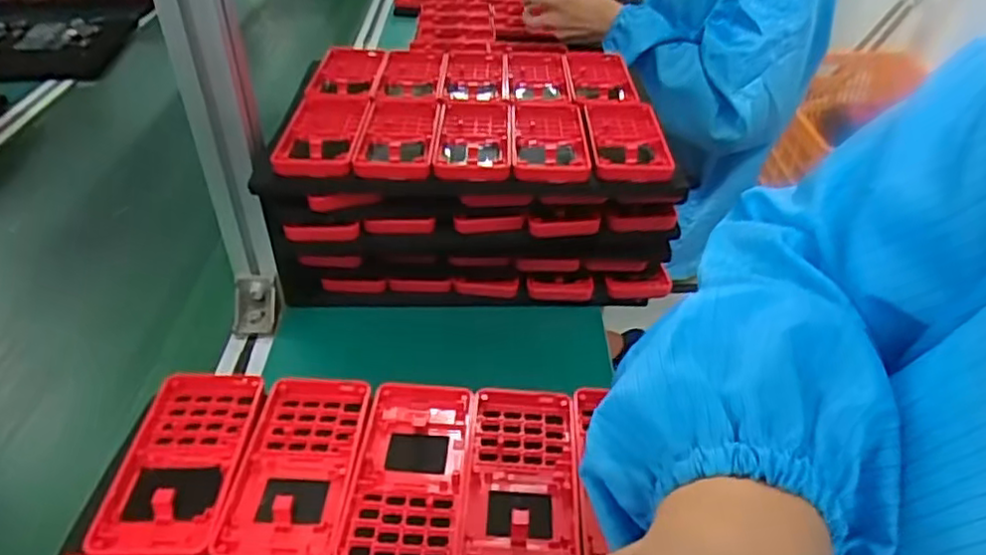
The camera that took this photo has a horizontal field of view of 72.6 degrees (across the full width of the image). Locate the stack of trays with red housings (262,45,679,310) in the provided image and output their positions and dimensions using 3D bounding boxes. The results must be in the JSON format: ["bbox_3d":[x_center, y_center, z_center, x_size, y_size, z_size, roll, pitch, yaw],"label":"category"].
[{"bbox_3d":[-0.017,-0.102,0.657,0.344,0.154,0.253,-1,39,-1],"label":"stack of trays with red housings"}]

